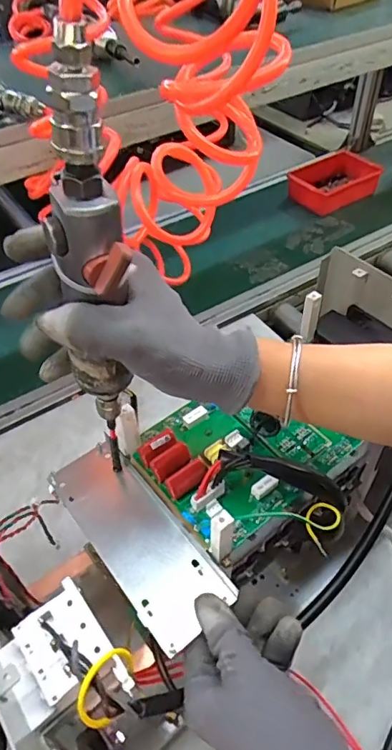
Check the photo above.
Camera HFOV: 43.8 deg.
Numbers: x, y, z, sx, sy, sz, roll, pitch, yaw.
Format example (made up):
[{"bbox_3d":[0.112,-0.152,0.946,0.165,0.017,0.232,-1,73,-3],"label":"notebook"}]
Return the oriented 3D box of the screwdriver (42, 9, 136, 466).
[{"bbox_3d":[-0.057,-0.027,0.290,0.037,0.292,0.029,4,46,-1],"label":"screwdriver"}]

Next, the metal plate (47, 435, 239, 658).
[{"bbox_3d":[-0.050,0.125,0.391,0.064,0.016,0.180,-30,52,-23],"label":"metal plate"}]

